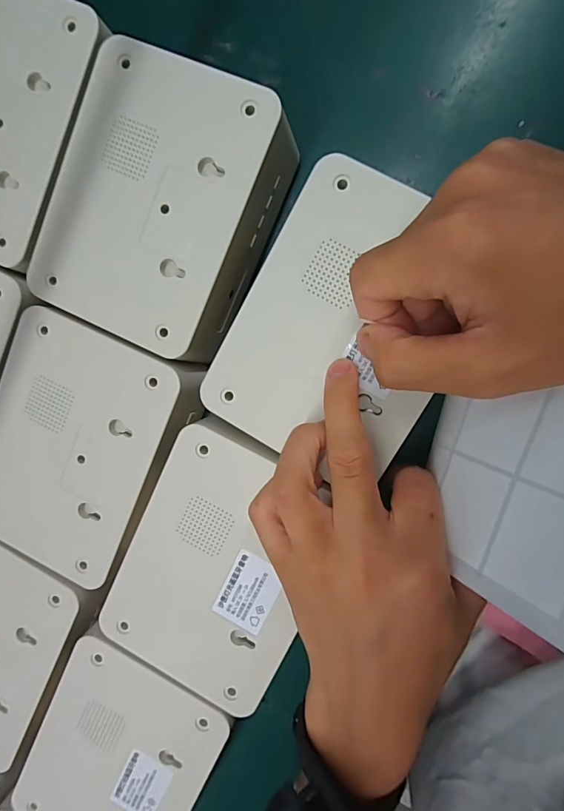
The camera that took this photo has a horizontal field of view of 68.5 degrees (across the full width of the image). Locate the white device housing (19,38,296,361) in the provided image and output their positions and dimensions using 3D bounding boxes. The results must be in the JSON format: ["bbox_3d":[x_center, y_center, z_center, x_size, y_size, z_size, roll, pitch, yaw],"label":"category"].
[{"bbox_3d":[-0.064,-0.105,0.227,0.108,0.031,0.136,25,98,6],"label":"white device housing"}]

